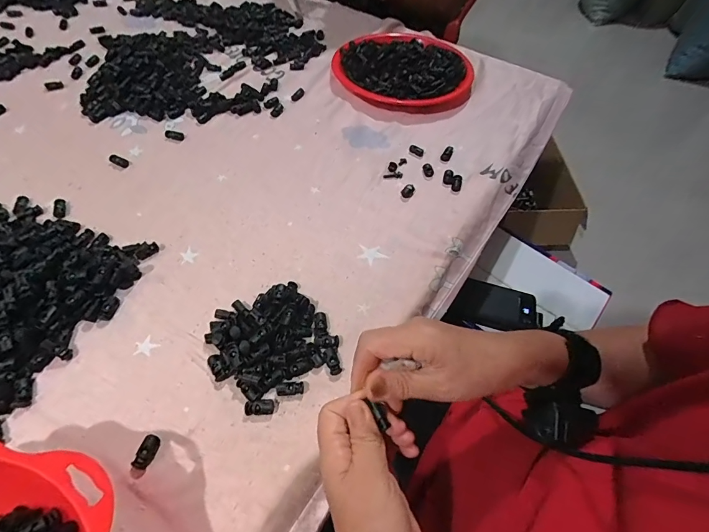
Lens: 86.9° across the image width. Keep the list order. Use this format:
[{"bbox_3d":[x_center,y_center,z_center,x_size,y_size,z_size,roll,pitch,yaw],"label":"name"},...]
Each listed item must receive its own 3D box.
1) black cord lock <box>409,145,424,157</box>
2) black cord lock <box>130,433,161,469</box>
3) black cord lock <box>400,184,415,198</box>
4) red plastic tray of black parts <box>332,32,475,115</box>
[{"bbox_3d":[0.099,-0.184,0.595,0.025,0.005,0.016,28,57,14],"label":"black cord lock"},{"bbox_3d":[-0.189,0.169,0.340,0.016,0.008,0.028,11,55,3],"label":"black cord lock"},{"bbox_3d":[0.078,-0.109,0.543,0.017,0.012,0.020,24,56,12],"label":"black cord lock"},{"bbox_3d":[0.098,-0.391,0.733,0.269,0.041,0.261,-22,59,-19],"label":"red plastic tray of black parts"}]

